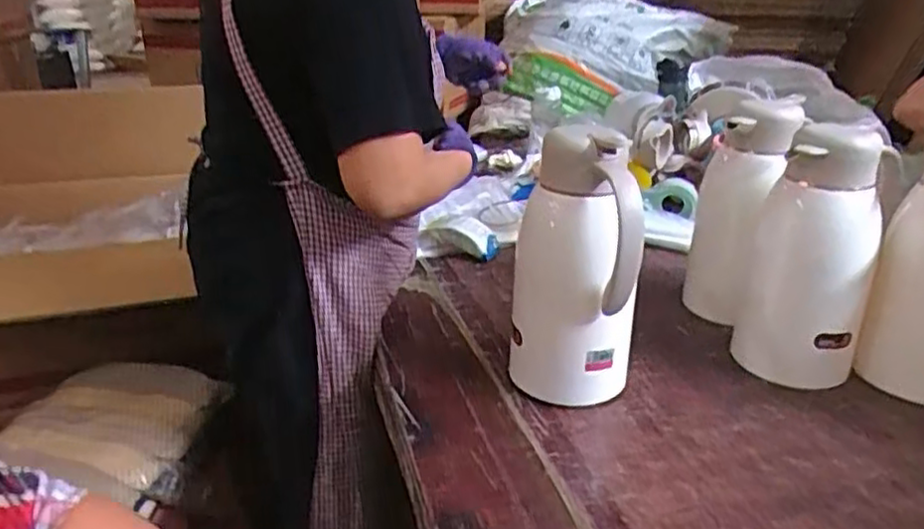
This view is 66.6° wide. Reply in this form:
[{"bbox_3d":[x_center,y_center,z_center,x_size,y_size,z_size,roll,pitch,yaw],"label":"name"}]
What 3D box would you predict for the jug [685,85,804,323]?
[{"bbox_3d":[0.357,-0.062,0.917,0.122,0.284,0.131,9,26,20],"label":"jug"}]

